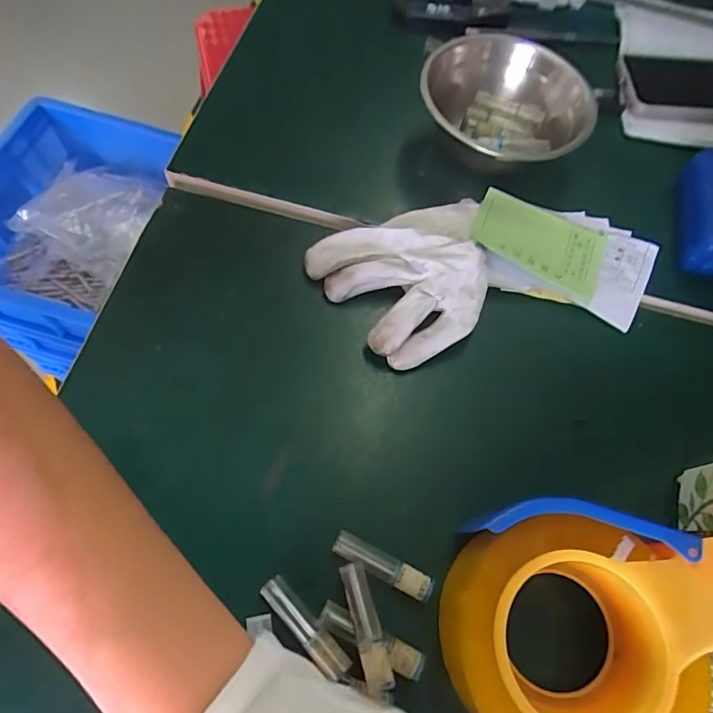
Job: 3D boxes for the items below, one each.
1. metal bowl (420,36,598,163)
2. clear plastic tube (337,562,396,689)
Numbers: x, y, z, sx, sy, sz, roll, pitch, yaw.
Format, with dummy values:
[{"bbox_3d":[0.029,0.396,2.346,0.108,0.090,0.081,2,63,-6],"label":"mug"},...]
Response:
[{"bbox_3d":[0.111,-0.192,0.379,0.115,0.054,0.115,2,67,-4],"label":"metal bowl"},{"bbox_3d":[0.005,0.133,0.244,0.013,0.010,0.057,-13,51,-8],"label":"clear plastic tube"}]

